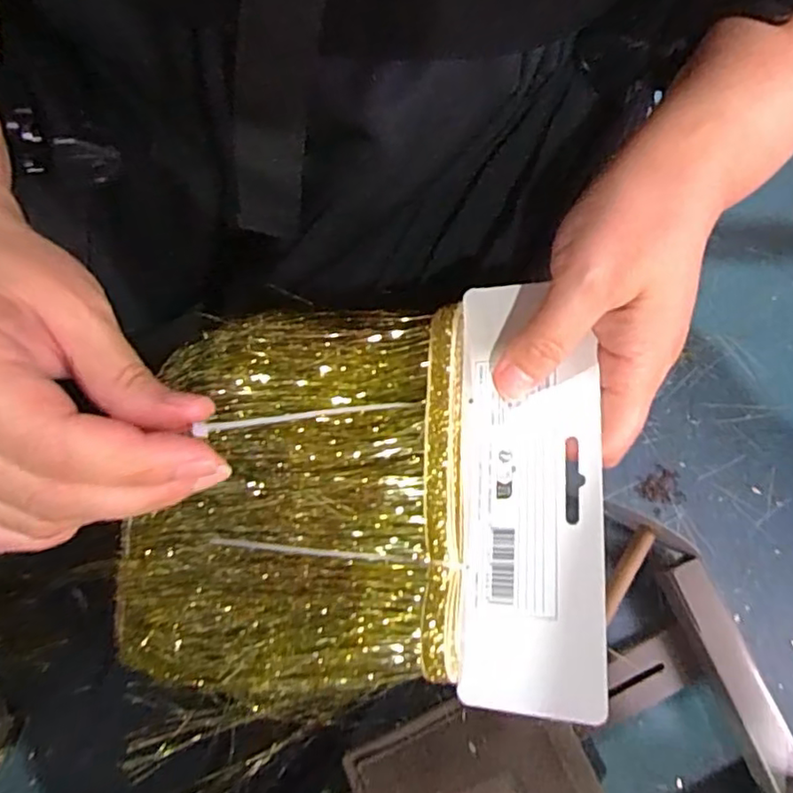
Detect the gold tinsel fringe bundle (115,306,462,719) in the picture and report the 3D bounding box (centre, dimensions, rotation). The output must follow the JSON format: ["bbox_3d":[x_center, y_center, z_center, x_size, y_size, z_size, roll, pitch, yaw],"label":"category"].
[{"bbox_3d":[-0.051,0.050,0.287,0.164,0.035,0.175,0,77,26],"label":"gold tinsel fringe bundle"}]

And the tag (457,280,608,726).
[{"bbox_3d":[0.050,0.033,0.245,0.054,0.006,0.162,-6,72,27],"label":"tag"}]

